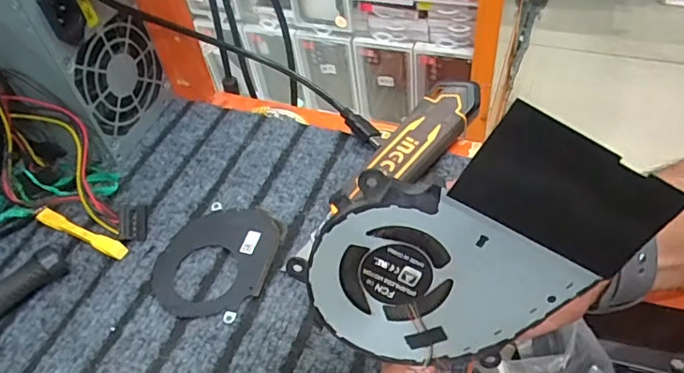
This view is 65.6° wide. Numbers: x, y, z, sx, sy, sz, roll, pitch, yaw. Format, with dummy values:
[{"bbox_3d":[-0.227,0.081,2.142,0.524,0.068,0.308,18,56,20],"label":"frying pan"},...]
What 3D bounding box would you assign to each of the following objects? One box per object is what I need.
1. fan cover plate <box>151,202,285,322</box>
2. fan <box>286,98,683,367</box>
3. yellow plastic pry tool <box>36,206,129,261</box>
[{"bbox_3d":[-0.080,0.044,0.338,0.073,0.005,0.081,8,51,15],"label":"fan cover plate"},{"bbox_3d":[0.041,0.023,0.181,0.082,0.108,0.004,34,26,-11],"label":"fan"},{"bbox_3d":[-0.176,0.031,0.358,0.078,0.008,0.011,18,54,23],"label":"yellow plastic pry tool"}]

